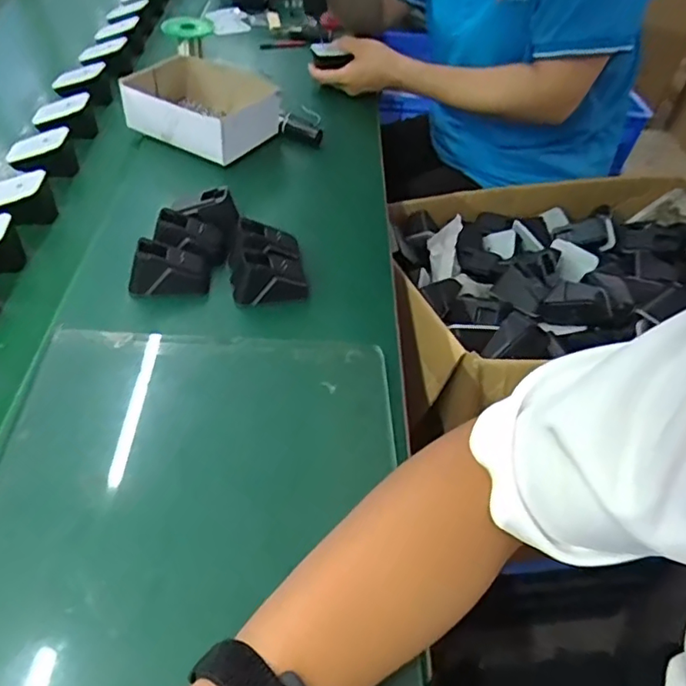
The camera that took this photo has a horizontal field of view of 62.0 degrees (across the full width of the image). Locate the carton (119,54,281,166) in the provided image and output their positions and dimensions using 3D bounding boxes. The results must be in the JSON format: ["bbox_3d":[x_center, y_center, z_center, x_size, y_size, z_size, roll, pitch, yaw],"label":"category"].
[{"bbox_3d":[-0.174,-0.292,0.722,0.166,0.071,0.135,25,49,17],"label":"carton"}]

